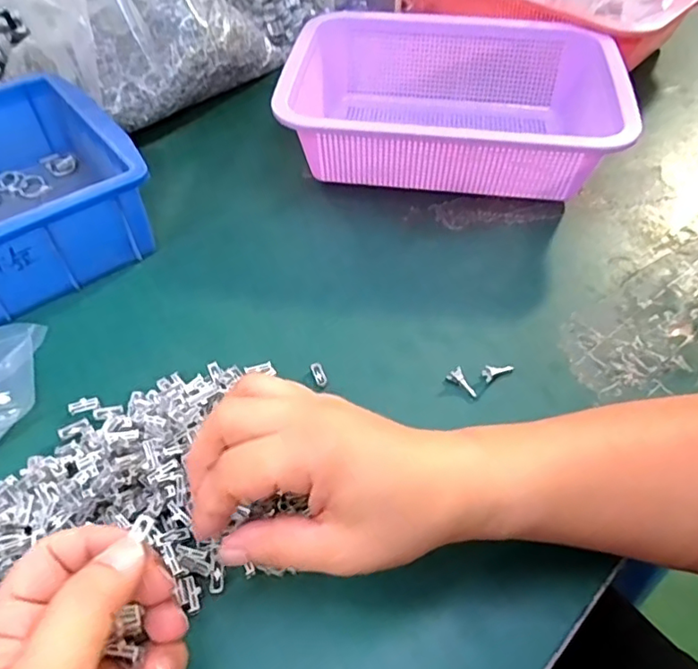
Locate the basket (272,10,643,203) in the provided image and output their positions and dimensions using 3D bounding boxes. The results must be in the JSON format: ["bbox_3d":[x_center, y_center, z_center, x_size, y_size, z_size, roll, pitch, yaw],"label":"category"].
[{"bbox_3d":[0.084,-0.193,0.487,0.262,0.083,0.184,8,51,5],"label":"basket"}]

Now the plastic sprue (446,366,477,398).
[{"bbox_3d":[0.070,0.030,0.350,0.007,0.009,0.021,-37,76,-26],"label":"plastic sprue"}]

